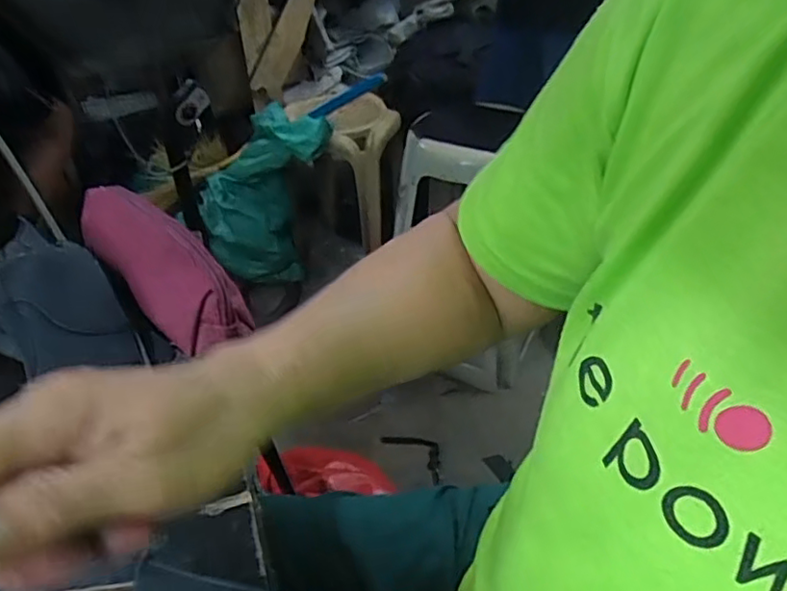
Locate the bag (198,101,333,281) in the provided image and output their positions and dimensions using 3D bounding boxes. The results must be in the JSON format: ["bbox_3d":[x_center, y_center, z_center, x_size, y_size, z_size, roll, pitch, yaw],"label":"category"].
[{"bbox_3d":[-0.329,-0.285,1.585,0.320,0.485,0.219,19,36,-12],"label":"bag"}]

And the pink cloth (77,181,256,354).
[{"bbox_3d":[-0.203,-0.032,0.529,0.067,0.058,0.225,-31,47,-33],"label":"pink cloth"}]

